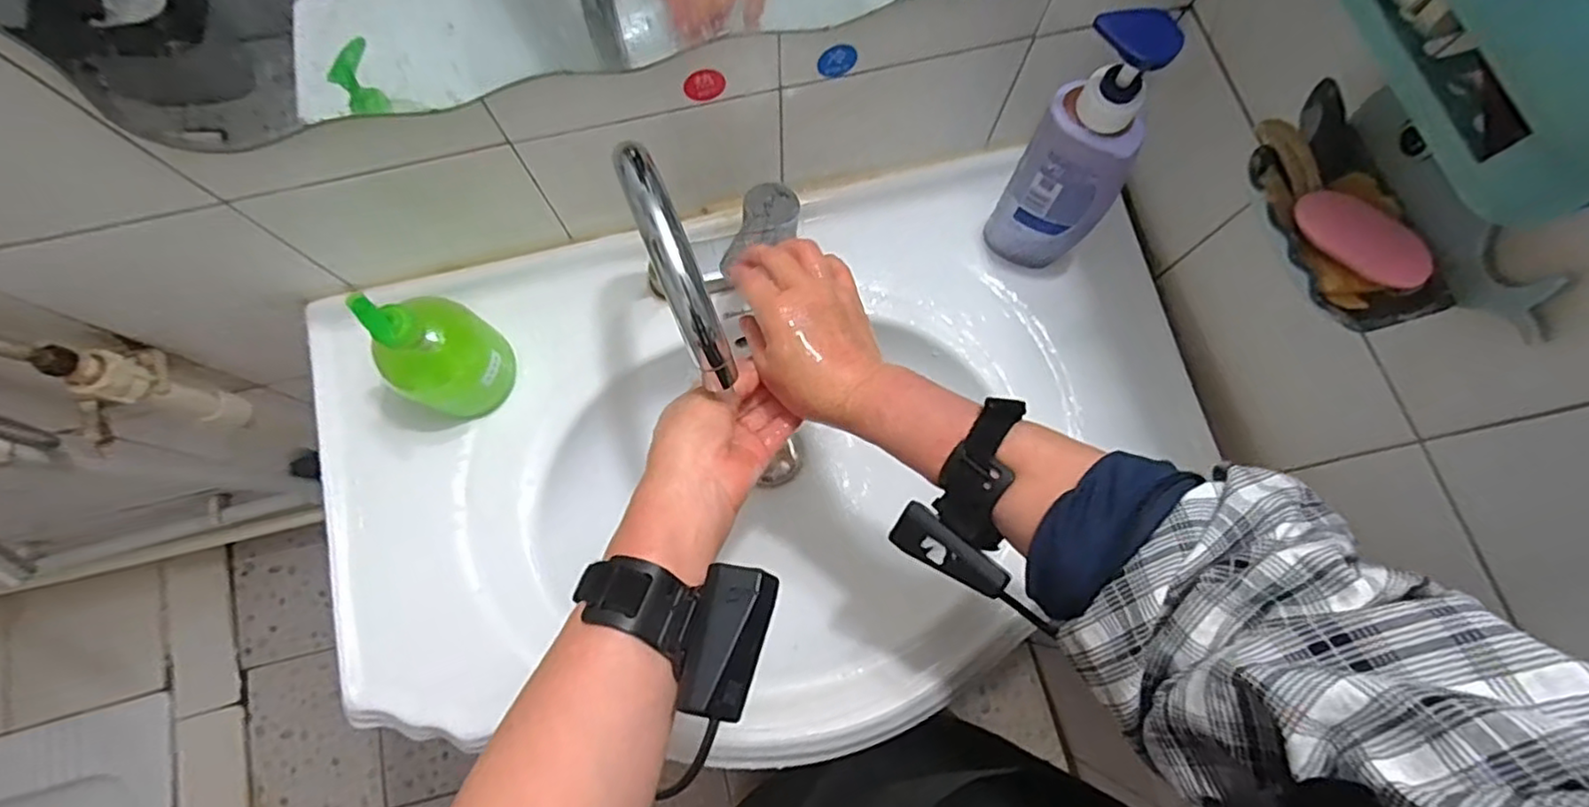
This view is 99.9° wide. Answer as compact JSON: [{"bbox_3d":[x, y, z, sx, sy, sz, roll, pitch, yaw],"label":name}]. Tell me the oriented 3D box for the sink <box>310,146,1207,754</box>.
[{"bbox_3d":[-0.014,0.059,0.636,0.753,0.140,0.464,-14,75,-3],"label":"sink"}]

